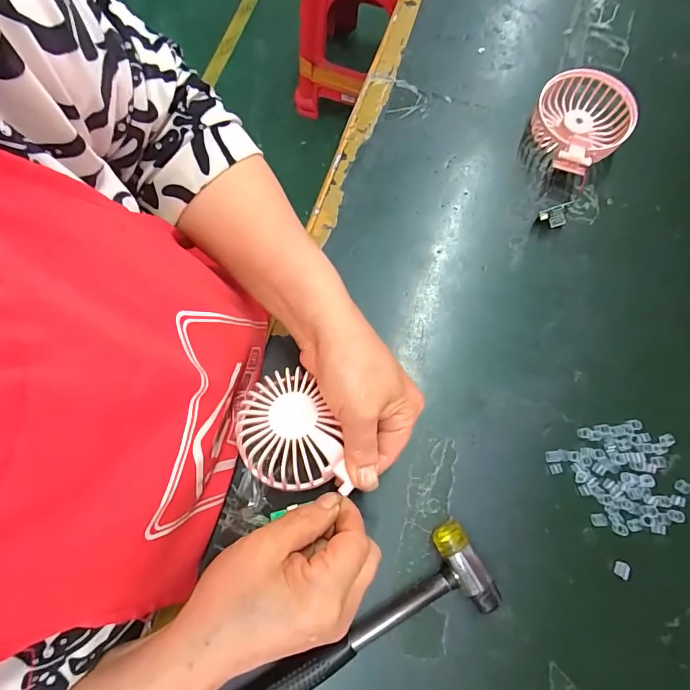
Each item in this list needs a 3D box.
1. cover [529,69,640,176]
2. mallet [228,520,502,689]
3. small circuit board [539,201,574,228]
[{"bbox_3d":[0.227,-0.215,0.409,0.086,0.039,0.105,30,78,9],"label":"cover"},{"bbox_3d":[0.003,0.223,0.303,0.232,0.024,0.059,-33,77,-7],"label":"mallet"},{"bbox_3d":[0.197,-0.121,0.394,0.026,0.021,0.011,-9,31,19],"label":"small circuit board"}]

